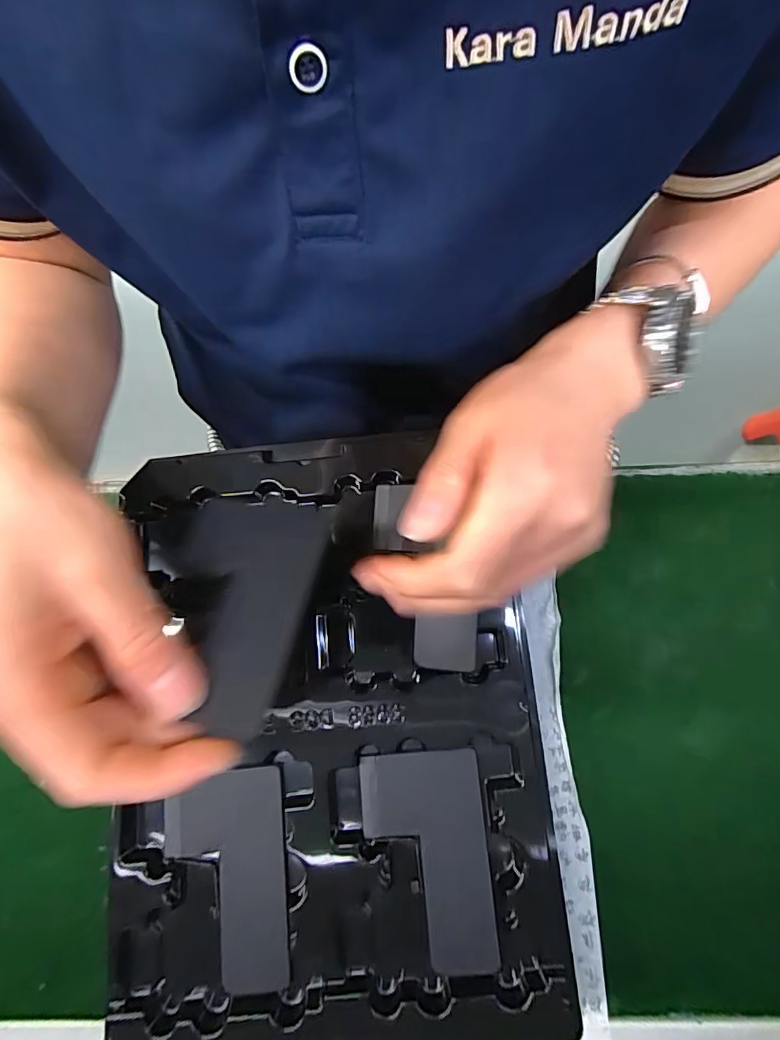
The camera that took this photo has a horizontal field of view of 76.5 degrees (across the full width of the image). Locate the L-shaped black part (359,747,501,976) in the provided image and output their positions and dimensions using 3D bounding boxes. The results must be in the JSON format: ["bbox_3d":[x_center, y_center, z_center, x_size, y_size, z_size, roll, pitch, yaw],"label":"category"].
[{"bbox_3d":[0.018,0.162,0.237,0.058,0.004,0.094,-5,77,1],"label":"L-shaped black part"}]

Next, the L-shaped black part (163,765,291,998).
[{"bbox_3d":[-0.078,0.173,0.238,0.057,0.004,0.094,-8,77,0],"label":"L-shaped black part"}]

